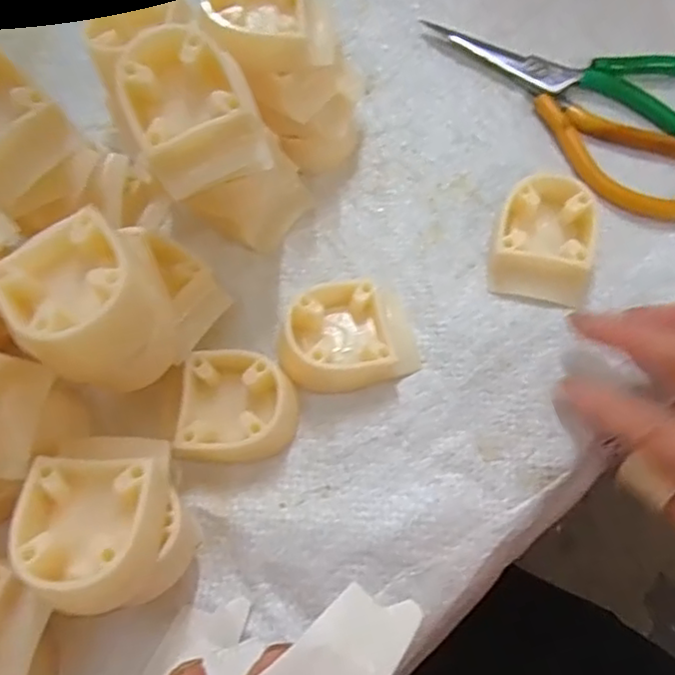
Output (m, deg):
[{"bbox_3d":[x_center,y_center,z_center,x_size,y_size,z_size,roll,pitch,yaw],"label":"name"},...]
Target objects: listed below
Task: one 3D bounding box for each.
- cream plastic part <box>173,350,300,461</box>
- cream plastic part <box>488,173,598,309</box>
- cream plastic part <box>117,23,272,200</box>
[{"bbox_3d":[-0.044,0.031,0.283,0.050,0.020,0.049,2,66,4],"label":"cream plastic part"},{"bbox_3d":[0.101,-0.048,0.309,0.046,0.022,0.058,13,68,9],"label":"cream plastic part"},{"bbox_3d":[-0.059,-0.093,0.258,0.047,0.020,0.062,-23,98,-5],"label":"cream plastic part"}]

